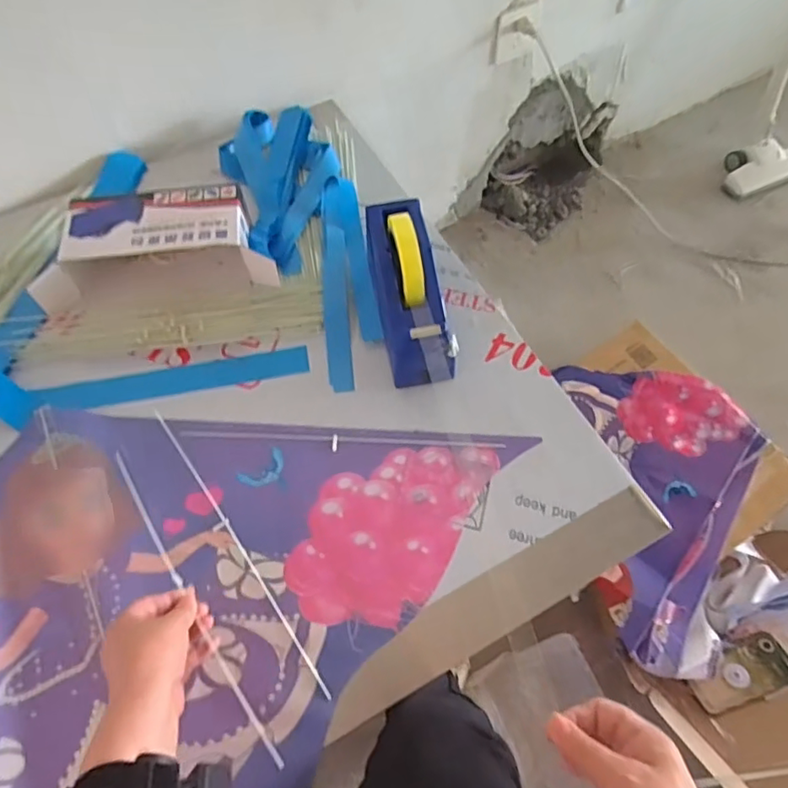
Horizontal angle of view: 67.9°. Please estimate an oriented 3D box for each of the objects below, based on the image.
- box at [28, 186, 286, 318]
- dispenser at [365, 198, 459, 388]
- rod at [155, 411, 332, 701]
[{"bbox_3d":[-0.290,-0.180,0.729,0.271,0.074,0.136,-4,61,-2],"label":"box"},{"bbox_3d":[0.014,-0.118,0.664,0.071,0.119,0.217,-11,76,-6],"label":"dispenser"},{"bbox_3d":[-0.161,0.147,0.597,0.009,0.004,0.350,-32,66,-16],"label":"rod"}]

